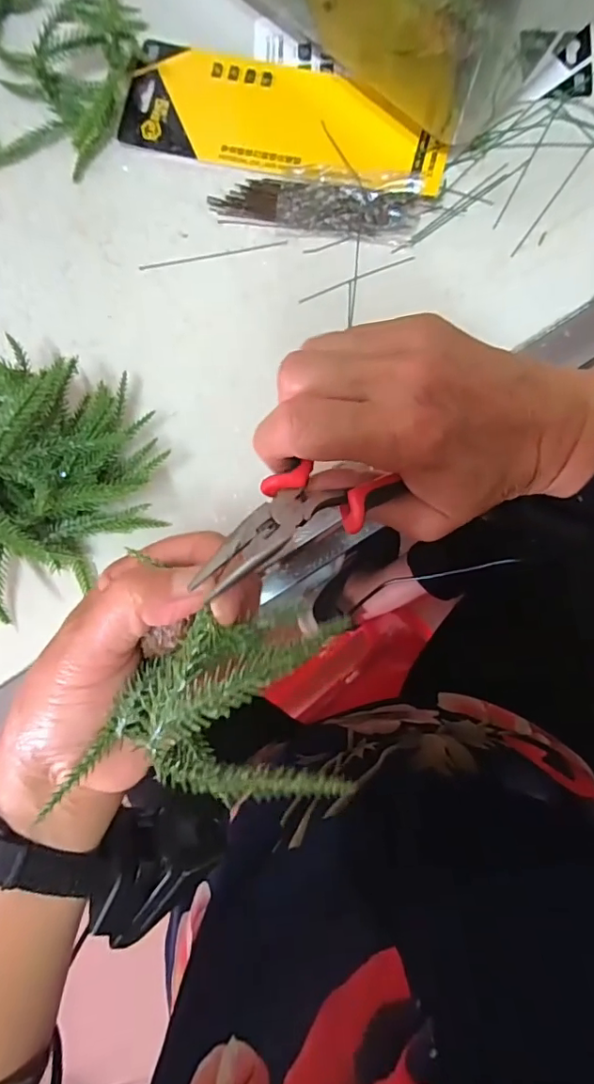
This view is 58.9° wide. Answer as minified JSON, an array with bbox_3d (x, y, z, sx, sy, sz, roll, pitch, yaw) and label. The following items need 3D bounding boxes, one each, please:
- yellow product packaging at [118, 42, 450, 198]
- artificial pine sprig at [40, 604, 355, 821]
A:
[{"bbox_3d":[-0.007,-0.285,0.352,0.218,0.011,0.079,16,86,5],"label":"yellow product packaging"},{"bbox_3d":[-0.028,0.053,0.173,0.086,0.023,0.058,3,84,5],"label":"artificial pine sprig"}]

